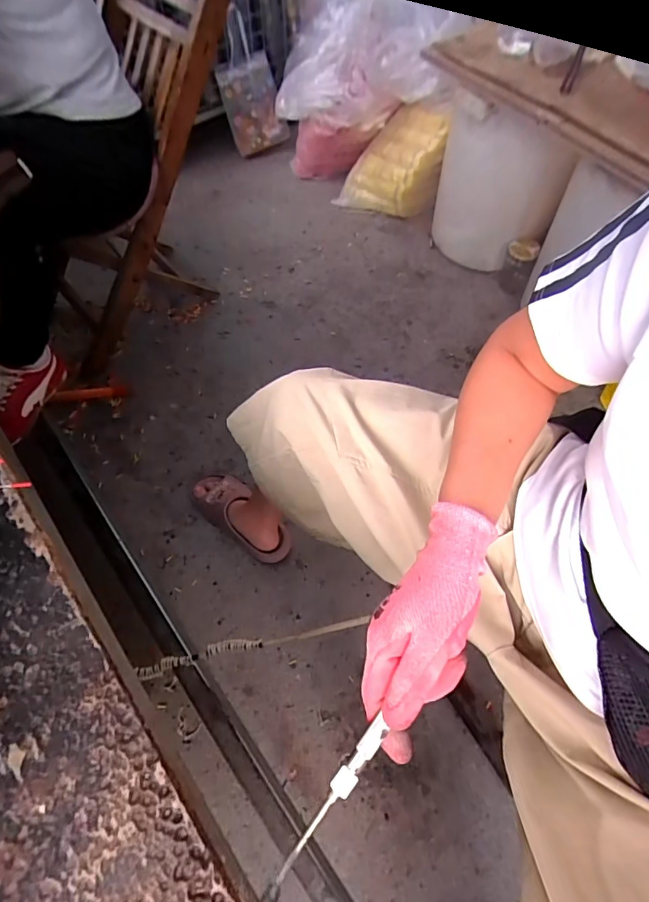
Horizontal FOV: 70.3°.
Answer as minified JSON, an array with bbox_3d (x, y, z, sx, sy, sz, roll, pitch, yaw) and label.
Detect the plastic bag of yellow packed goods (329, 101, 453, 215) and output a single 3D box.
[{"bbox_3d":[0.192,-0.832,1.324,0.282,0.273,0.120,14,62,8],"label":"plastic bag of yellow packed goods"}]

